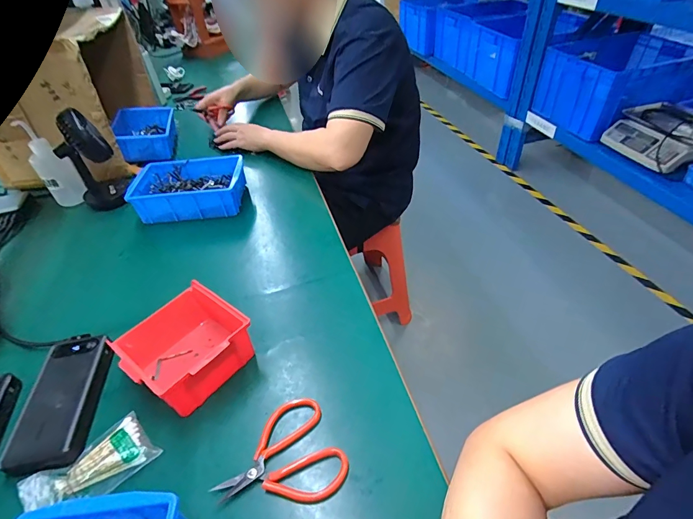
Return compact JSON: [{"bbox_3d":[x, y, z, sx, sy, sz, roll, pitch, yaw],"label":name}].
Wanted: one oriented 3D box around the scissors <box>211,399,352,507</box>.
[{"bbox_3d":[-0.054,0.207,0.379,0.095,0.019,0.122,24,50,28],"label":"scissors"}]

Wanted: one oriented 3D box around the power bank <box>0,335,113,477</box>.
[{"bbox_3d":[-0.330,0.160,0.439,0.077,0.022,0.155,-9,42,-4],"label":"power bank"}]

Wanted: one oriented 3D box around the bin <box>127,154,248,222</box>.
[{"bbox_3d":[-0.312,-0.142,0.753,0.202,0.057,0.139,-5,42,0],"label":"bin"}]

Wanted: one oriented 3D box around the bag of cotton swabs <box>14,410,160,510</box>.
[{"bbox_3d":[-0.256,0.211,0.377,0.069,0.018,0.108,32,53,33],"label":"bag of cotton swabs"}]

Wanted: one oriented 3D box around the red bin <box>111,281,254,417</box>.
[{"bbox_3d":[-0.199,0.103,0.460,0.139,0.061,0.123,26,50,30],"label":"red bin"}]

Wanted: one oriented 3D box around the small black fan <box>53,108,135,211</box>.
[{"bbox_3d":[-0.511,-0.207,0.748,0.089,0.180,0.120,-20,44,-16],"label":"small black fan"}]

